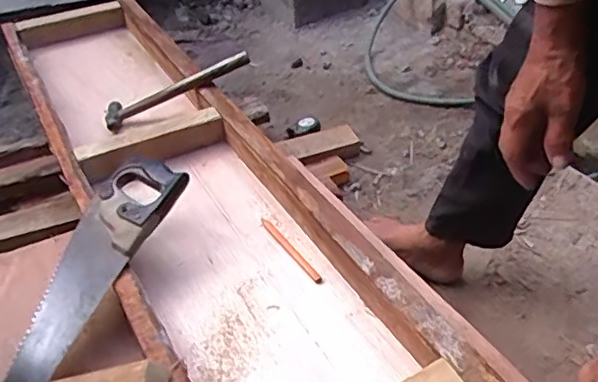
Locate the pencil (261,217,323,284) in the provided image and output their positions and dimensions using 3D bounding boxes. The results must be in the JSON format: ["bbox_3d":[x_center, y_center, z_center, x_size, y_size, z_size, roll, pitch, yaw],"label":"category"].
[{"bbox_3d":[-0.013,0.082,0.818,0.014,0.004,0.153,-24,45,-24],"label":"pencil"}]

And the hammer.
[{"bbox_3d":[-0.231,-0.195,1.071,0.287,0.030,0.061,-25,42,1],"label":"hammer"}]

